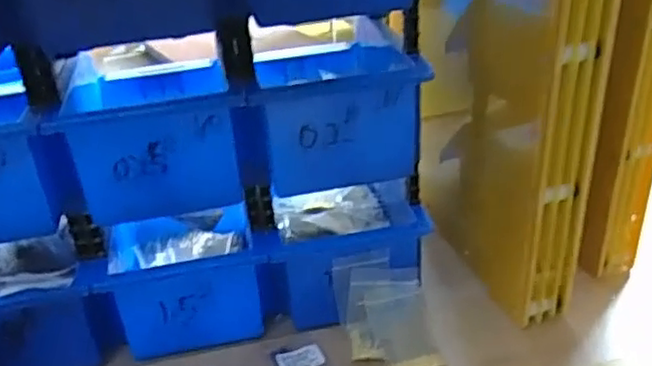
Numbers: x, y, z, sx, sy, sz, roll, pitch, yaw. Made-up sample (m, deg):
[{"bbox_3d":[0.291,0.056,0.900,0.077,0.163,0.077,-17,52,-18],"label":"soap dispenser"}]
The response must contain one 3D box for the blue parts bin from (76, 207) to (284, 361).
[{"bbox_3d":[-0.104,0.050,0.504,0.126,0.076,0.150,-10,31,-9],"label":"blue parts bin"}]

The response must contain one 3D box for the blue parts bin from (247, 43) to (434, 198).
[{"bbox_3d":[-0.007,-0.066,0.478,0.113,0.074,0.162,-12,31,-12],"label":"blue parts bin"}]

